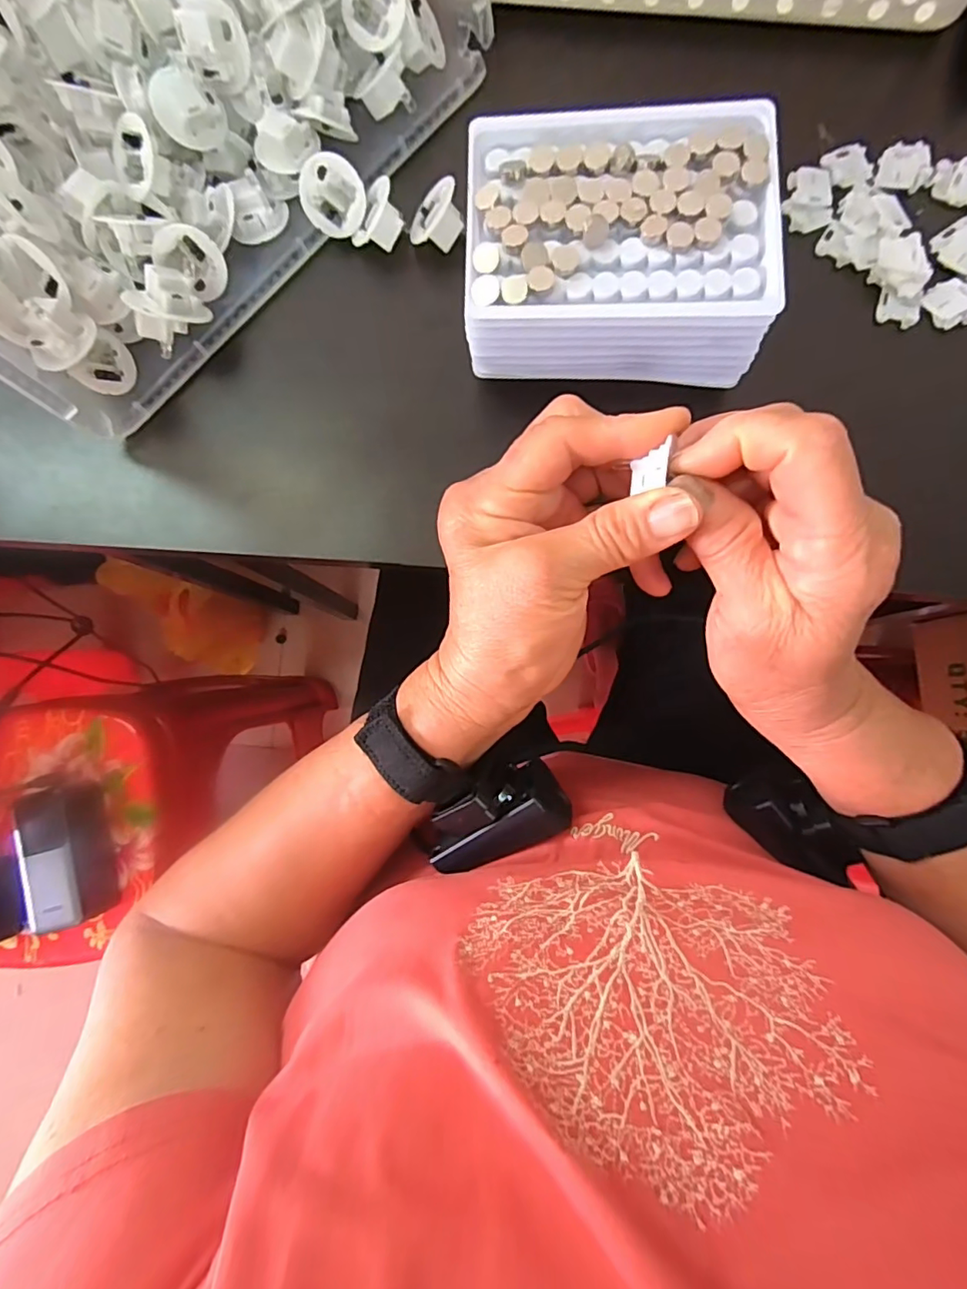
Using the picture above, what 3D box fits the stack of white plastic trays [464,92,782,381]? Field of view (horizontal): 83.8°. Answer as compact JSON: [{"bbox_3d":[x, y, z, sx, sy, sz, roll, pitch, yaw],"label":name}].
[{"bbox_3d":[0.059,-0.180,0.244,0.131,0.038,0.108,0,85,4],"label":"stack of white plastic trays"}]

